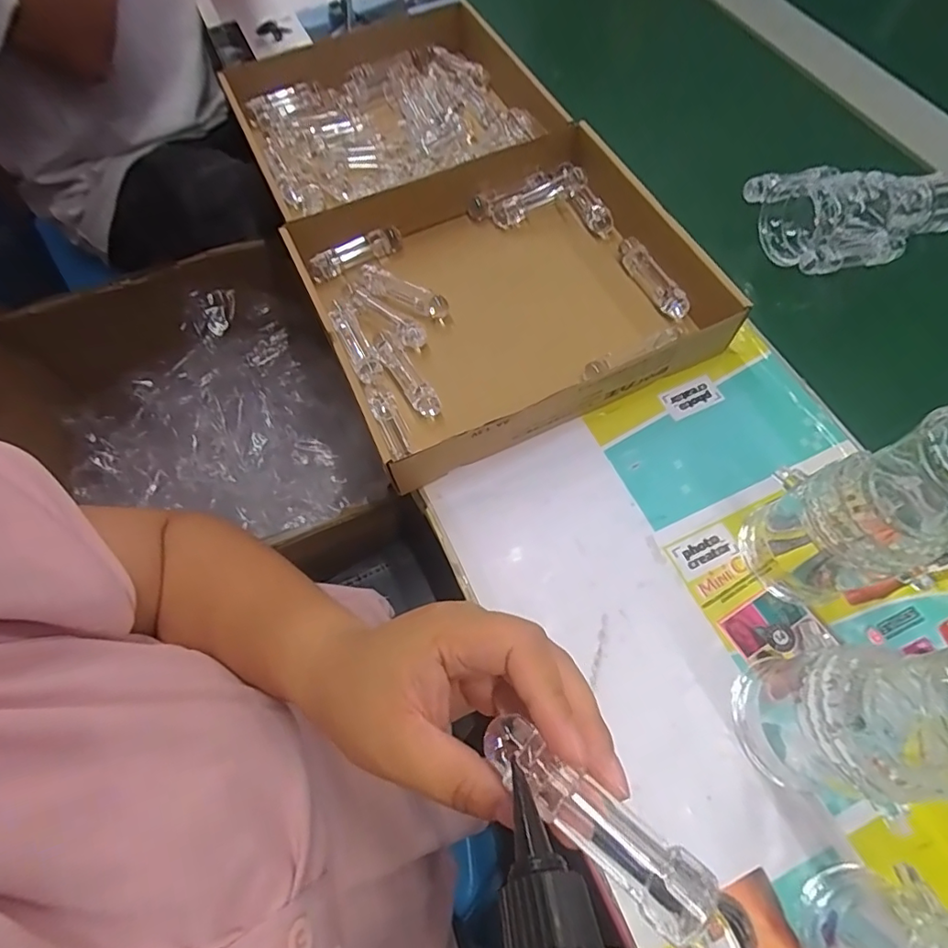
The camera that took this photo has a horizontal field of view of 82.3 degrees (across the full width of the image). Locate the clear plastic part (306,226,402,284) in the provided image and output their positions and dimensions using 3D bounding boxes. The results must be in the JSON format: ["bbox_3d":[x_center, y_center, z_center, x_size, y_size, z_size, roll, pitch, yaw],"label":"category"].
[{"bbox_3d":[-0.115,-0.215,0.527,0.094,0.019,0.026,-25,66,-9],"label":"clear plastic part"}]

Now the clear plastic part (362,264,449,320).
[{"bbox_3d":[-0.064,-0.170,0.505,0.090,0.018,0.022,26,69,14],"label":"clear plastic part"}]

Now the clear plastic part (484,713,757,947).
[{"bbox_3d":[0.045,0.119,0.178,0.091,0.018,0.020,37,71,22],"label":"clear plastic part"}]

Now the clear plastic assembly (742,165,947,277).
[{"bbox_3d":[0.373,-0.250,0.514,0.177,0.061,0.125,-11,65,-3],"label":"clear plastic assembly"}]

